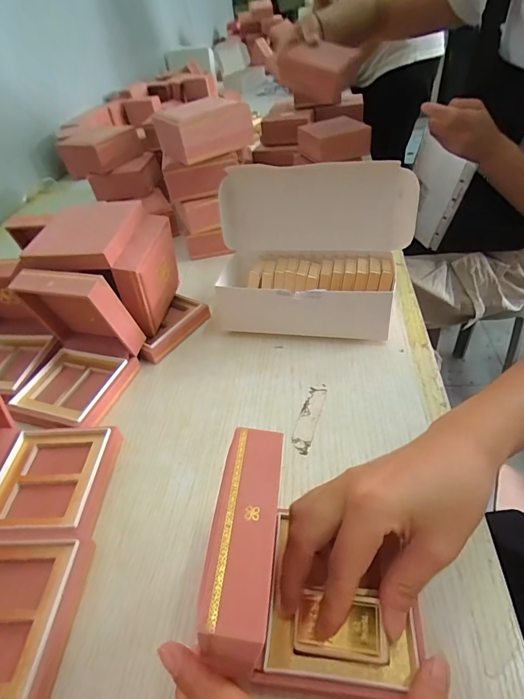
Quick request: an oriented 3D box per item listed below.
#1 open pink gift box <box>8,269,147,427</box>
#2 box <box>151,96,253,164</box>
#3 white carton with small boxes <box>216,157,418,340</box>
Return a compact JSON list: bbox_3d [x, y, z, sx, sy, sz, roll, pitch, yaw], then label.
[{"bbox_3d":[-0.181,-0.008,0.351,0.095,0.093,0.101,6,44,17],"label":"open pink gift box"},{"bbox_3d":[-0.072,-0.270,0.477,0.097,0.047,0.080,-26,45,-18],"label":"box"},{"bbox_3d":[0.045,-0.097,0.395,0.191,0.142,0.107,4,44,14],"label":"white carton with small boxes"}]

